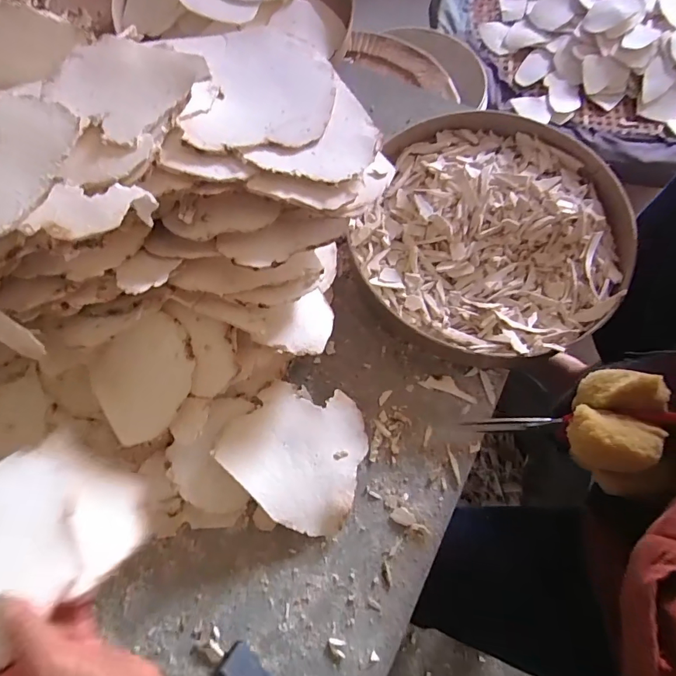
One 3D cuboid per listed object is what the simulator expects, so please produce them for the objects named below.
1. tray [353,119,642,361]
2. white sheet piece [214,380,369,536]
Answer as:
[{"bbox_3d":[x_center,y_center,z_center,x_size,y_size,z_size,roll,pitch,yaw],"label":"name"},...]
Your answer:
[{"bbox_3d":[0.174,-0.121,0.495,0.285,0.043,0.281,1,71,-2],"label":"tray"},{"bbox_3d":[-0.038,0.106,0.417,0.131,0.012,0.126,26,71,-12],"label":"white sheet piece"}]

